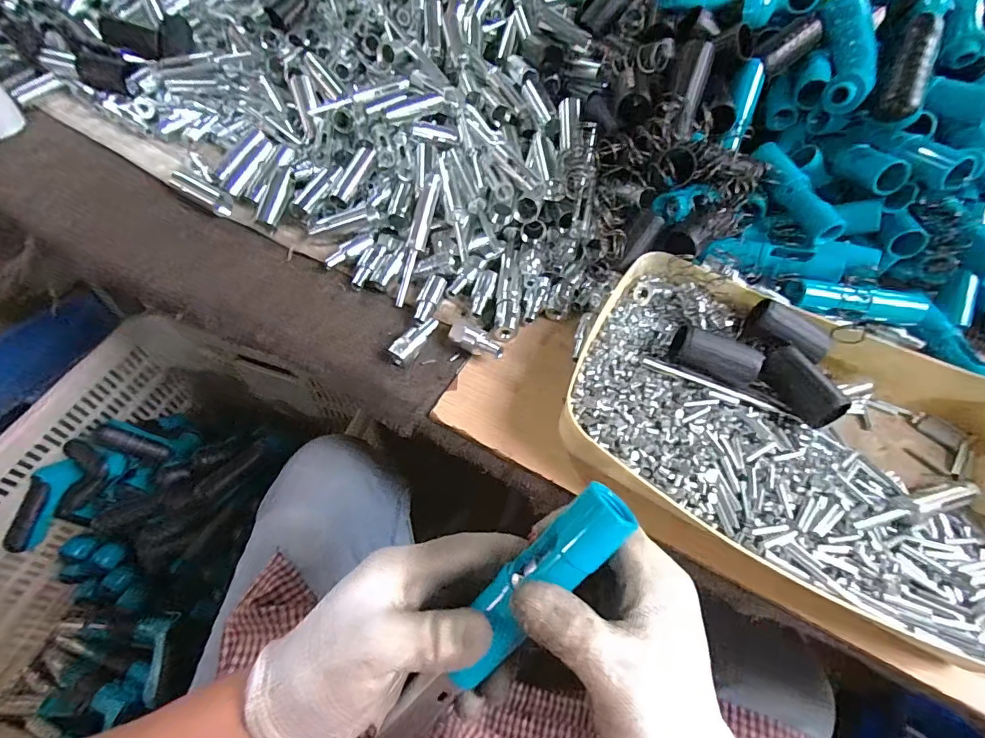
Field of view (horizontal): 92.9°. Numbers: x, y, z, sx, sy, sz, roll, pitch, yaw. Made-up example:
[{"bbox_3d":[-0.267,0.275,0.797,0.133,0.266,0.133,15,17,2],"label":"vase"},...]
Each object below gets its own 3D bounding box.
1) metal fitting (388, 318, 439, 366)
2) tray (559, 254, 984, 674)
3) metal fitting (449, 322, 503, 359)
[{"bbox_3d":[-0.066,-0.025,0.410,0.015,0.018,0.053,38,62,18],"label":"metal fitting"},{"bbox_3d":[0.234,0.043,0.365,0.337,0.050,0.242,26,59,12],"label":"tray"},{"bbox_3d":[-0.015,-0.023,0.414,0.053,0.019,0.019,25,58,11],"label":"metal fitting"}]

